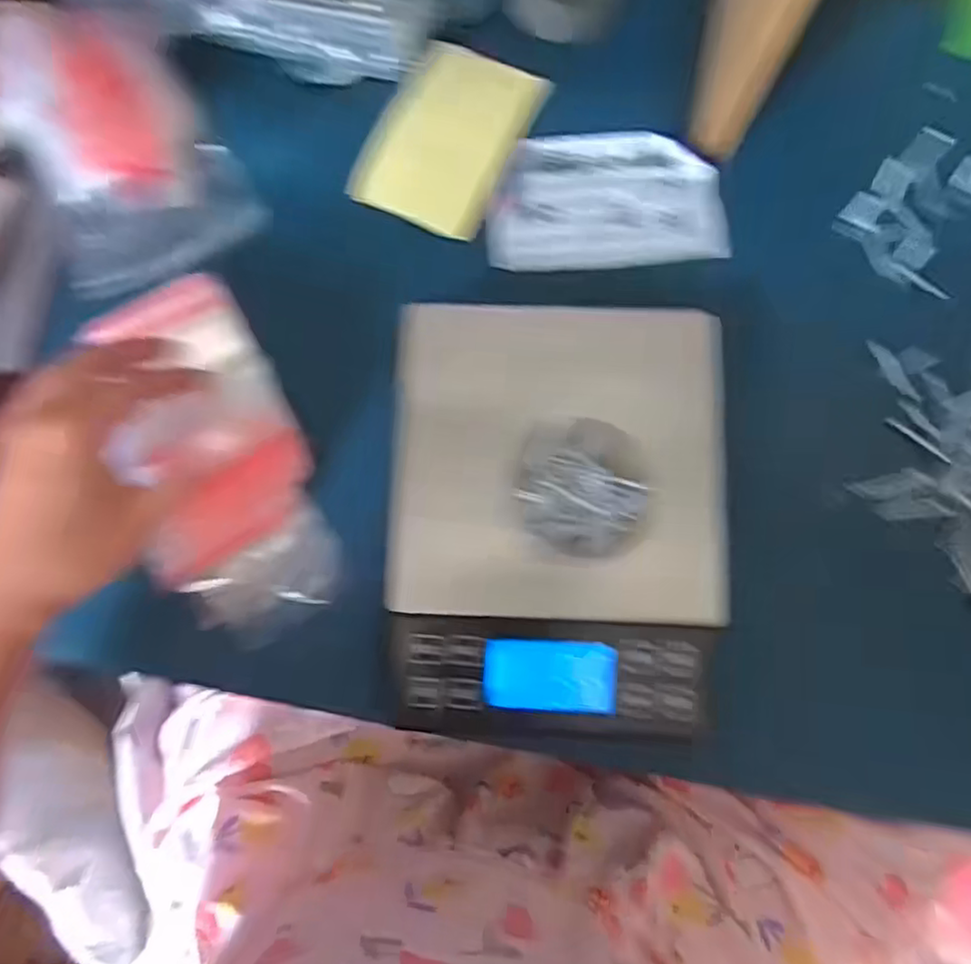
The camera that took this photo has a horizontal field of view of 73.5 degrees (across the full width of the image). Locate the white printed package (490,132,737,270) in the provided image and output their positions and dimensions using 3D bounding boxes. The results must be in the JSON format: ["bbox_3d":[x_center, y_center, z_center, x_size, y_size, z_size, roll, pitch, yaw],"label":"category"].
[{"bbox_3d":[0.070,-0.165,0.381,0.134,0.006,0.079,-3,86,0],"label":"white printed package"}]

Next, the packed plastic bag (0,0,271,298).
[{"bbox_3d":[-0.216,-0.202,0.365,0.101,0.042,0.153,-28,81,-5],"label":"packed plastic bag"}]

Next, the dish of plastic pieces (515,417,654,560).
[{"bbox_3d":[0.046,0.004,0.312,0.061,0.025,0.061,0,80,0],"label":"dish of plastic pieces"}]

